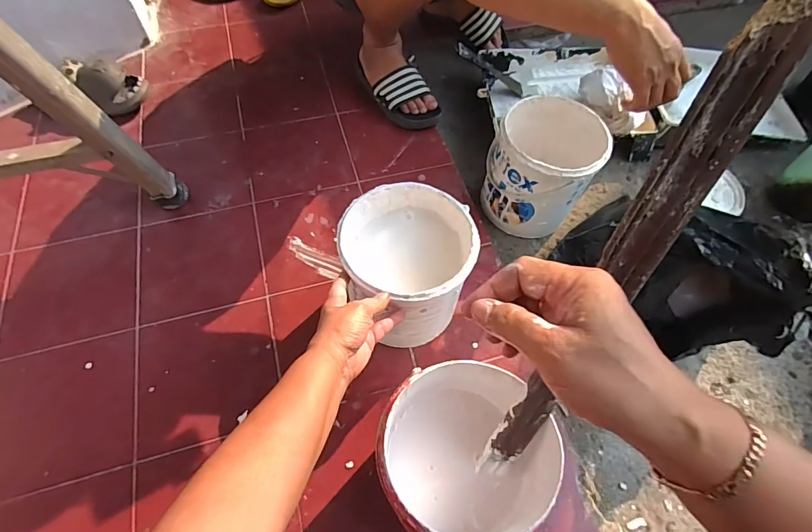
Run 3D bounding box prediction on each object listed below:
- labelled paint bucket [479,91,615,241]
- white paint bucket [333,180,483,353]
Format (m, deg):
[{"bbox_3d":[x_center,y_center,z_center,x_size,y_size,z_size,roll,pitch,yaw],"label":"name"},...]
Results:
[{"bbox_3d":[0.242,-0.181,0.777,0.175,0.179,0.184,19,63,7],"label":"labelled paint bucket"},{"bbox_3d":[0.002,0.002,0.607,0.170,0.156,0.177,1,62,-2],"label":"white paint bucket"}]

